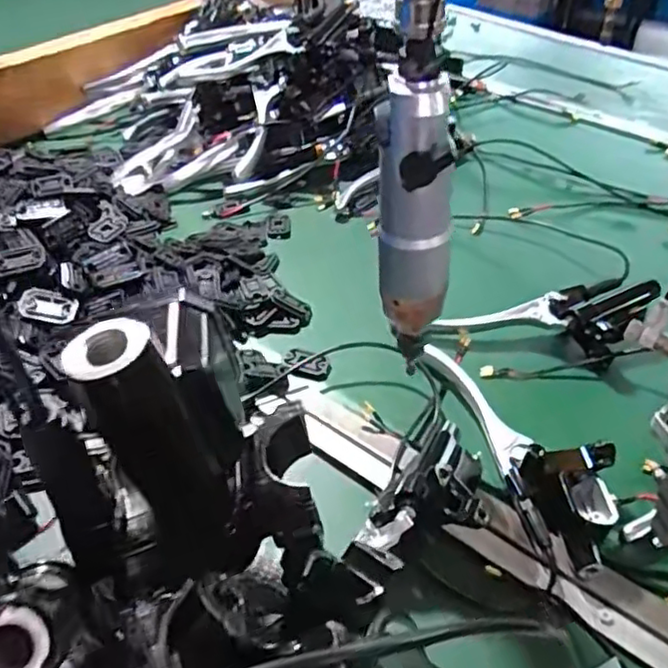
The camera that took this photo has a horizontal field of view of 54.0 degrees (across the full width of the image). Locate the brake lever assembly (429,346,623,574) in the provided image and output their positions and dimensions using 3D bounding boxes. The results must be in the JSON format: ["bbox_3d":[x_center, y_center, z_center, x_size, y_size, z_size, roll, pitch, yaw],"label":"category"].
[{"bbox_3d":[0.134,0.073,0.447,0.062,0.040,0.187,-11,43,-16],"label":"brake lever assembly"}]

